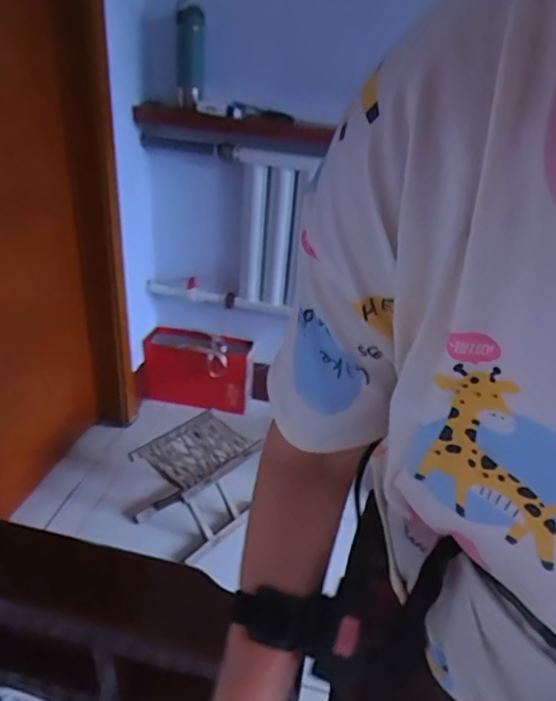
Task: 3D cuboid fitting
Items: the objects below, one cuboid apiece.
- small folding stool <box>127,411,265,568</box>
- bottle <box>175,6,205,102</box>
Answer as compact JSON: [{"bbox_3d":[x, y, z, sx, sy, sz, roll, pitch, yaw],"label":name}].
[{"bbox_3d":[-0.219,0.362,1.439,0.231,0.243,0.280,25,35,29],"label":"small folding stool"},{"bbox_3d":[-0.247,-0.830,1.456,0.077,0.220,0.092,1,31,-9],"label":"bottle"}]

